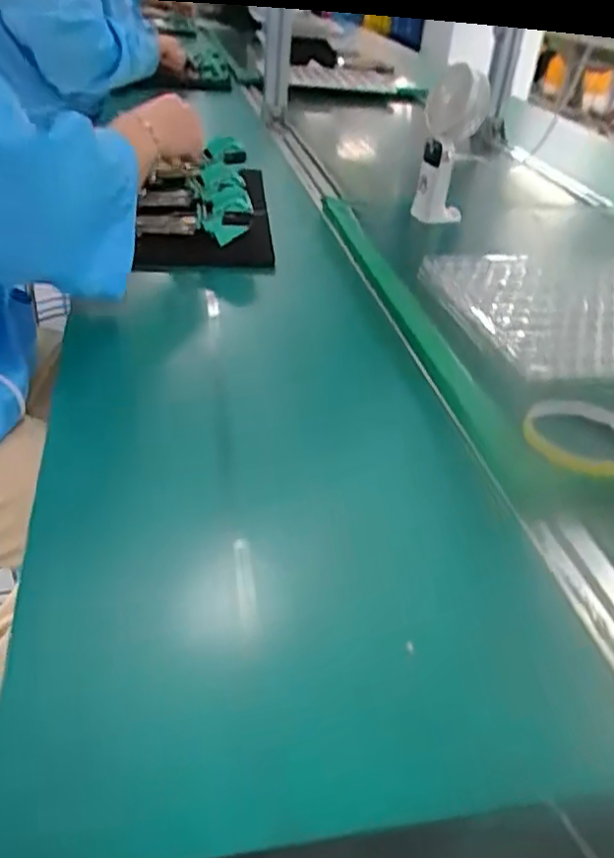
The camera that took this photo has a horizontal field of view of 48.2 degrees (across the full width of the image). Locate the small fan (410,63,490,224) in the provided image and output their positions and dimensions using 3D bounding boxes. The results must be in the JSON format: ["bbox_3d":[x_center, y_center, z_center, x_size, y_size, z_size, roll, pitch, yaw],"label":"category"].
[{"bbox_3d":[0.169,-0.335,0.819,0.066,0.173,0.051,11,35,7],"label":"small fan"}]

